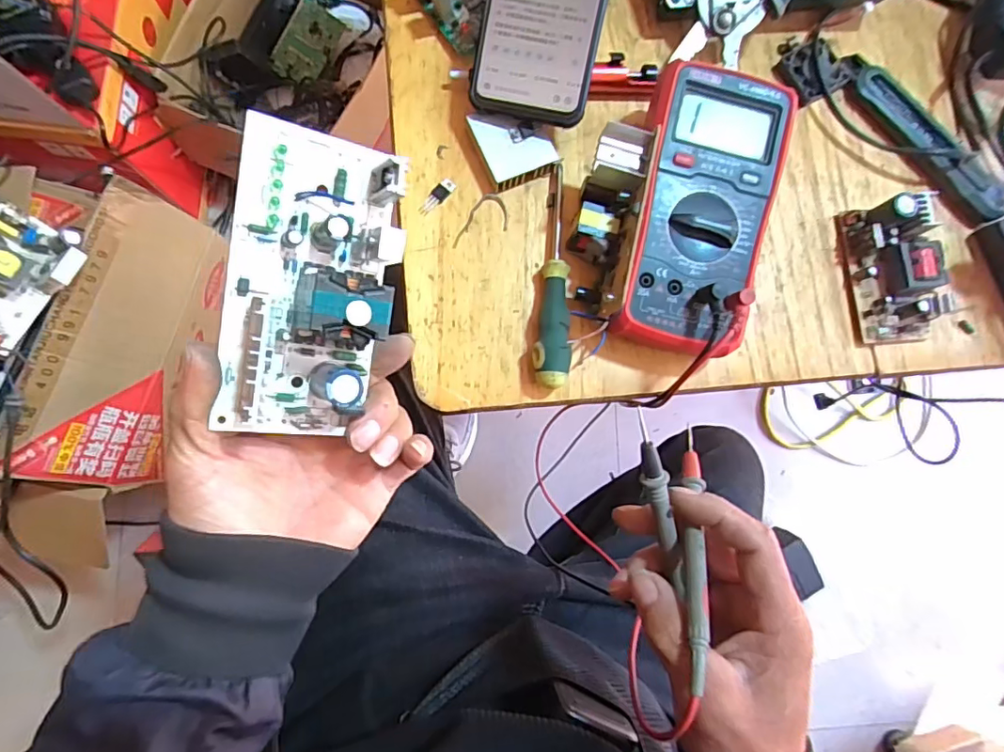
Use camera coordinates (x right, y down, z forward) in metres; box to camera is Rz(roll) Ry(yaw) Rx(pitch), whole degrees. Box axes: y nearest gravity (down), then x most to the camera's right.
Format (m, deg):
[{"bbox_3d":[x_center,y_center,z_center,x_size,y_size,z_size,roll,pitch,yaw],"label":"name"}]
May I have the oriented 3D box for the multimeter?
[{"bbox_3d":[0.125,-0.105,0.355,0.089,0.055,0.179,14,81,-3],"label":"multimeter"}]

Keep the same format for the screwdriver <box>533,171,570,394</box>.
[{"bbox_3d":[0.036,-0.068,0.361,0.022,0.025,0.152,5,82,-4],"label":"screwdriver"}]

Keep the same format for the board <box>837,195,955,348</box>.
[{"bbox_3d":[0.284,-0.075,0.379,0.061,0.038,0.096,-8,83,-6],"label":"board"}]

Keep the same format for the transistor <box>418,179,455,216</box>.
[{"bbox_3d":[-0.045,-0.124,0.373,0.010,0.004,0.031,42,81,2],"label":"transistor"}]

